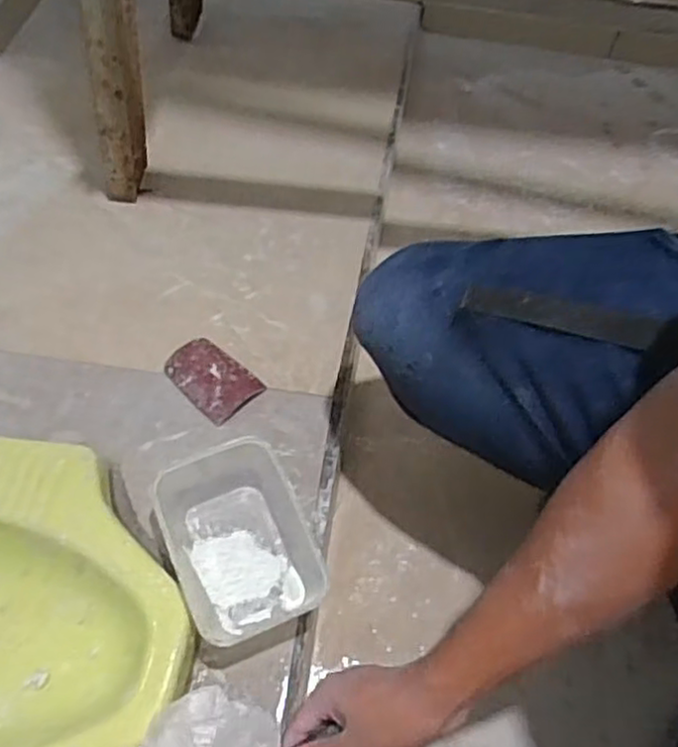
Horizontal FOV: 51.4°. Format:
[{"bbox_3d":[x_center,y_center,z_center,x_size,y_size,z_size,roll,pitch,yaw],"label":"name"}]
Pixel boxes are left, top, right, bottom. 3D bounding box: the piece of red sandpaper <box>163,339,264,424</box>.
[{"bbox_3d":[-0.138,0.004,0.763,0.098,0.022,0.067,39,63,17],"label":"piece of red sandpaper"}]

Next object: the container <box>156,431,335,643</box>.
[{"bbox_3d":[-0.091,0.153,0.655,0.127,0.066,0.173,-19,62,-15],"label":"container"}]

